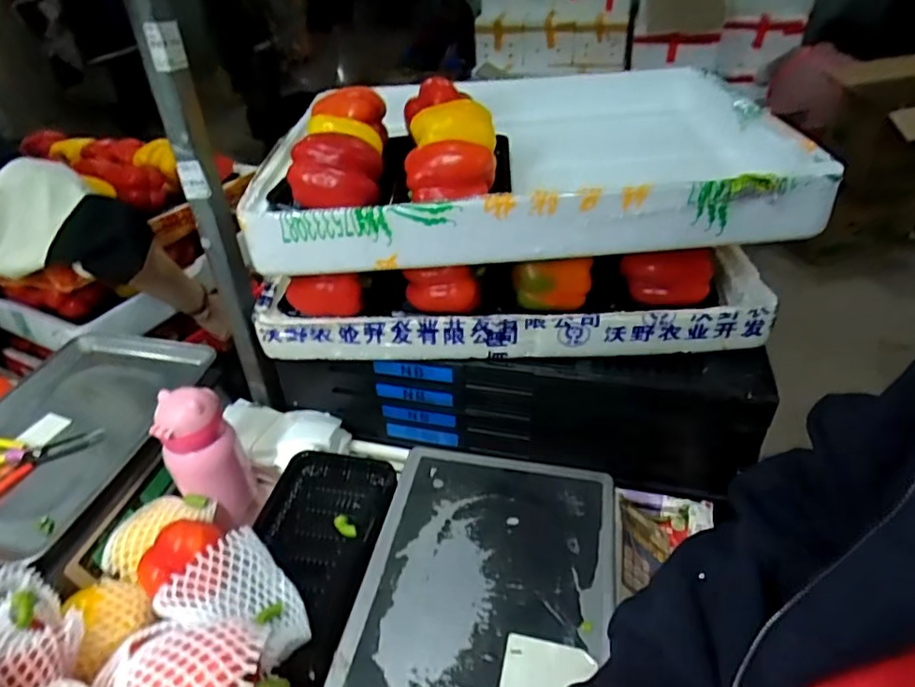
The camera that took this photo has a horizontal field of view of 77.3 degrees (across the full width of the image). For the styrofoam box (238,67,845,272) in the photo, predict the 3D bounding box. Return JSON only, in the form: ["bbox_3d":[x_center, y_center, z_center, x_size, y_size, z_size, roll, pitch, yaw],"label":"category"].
[{"bbox_3d":[0.077,-0.248,0.727,0.584,0.130,0.442,-2,38,4],"label":"styrofoam box"}]

